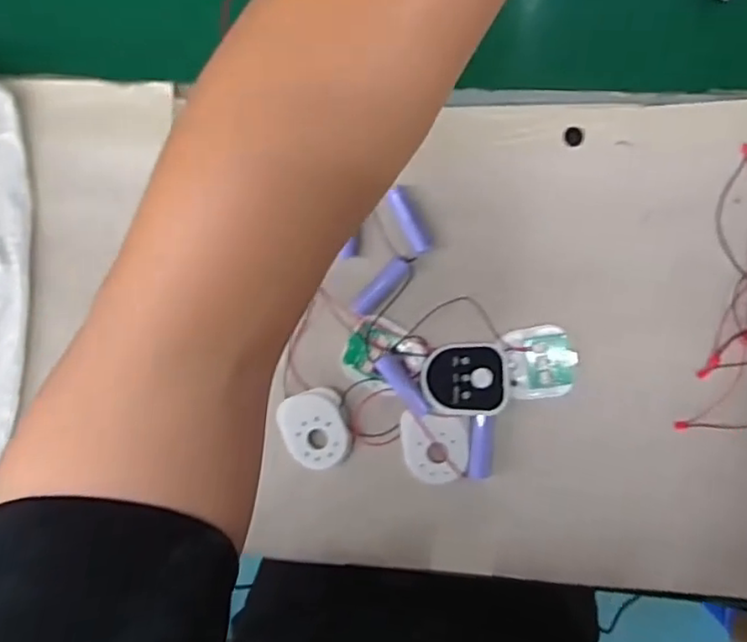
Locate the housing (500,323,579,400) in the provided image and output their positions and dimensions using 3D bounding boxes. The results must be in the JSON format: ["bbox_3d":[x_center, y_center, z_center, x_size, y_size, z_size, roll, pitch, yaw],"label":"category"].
[{"bbox_3d":[0.115,0.028,0.434,0.045,0.013,0.049,-9,90,6],"label":"housing"}]

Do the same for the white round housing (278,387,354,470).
[{"bbox_3d":[-0.040,0.077,0.449,0.047,0.013,0.054,-22,89,6],"label":"white round housing"}]

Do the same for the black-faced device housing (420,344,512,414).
[{"bbox_3d":[0.063,0.039,0.429,0.058,0.013,0.049,1,86,5],"label":"black-faced device housing"}]

